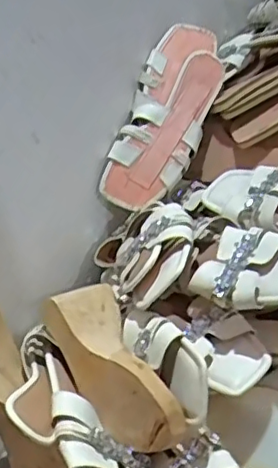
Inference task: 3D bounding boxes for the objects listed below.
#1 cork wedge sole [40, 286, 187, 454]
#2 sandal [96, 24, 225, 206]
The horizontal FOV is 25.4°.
[{"bbox_3d":[-0.031,0.130,0.620,0.083,0.066,0.197,-15,32,-17],"label":"cork wedge sole"},{"bbox_3d":[0.037,-0.150,0.791,0.099,0.251,0.039,21,1,1],"label":"sandal"}]

